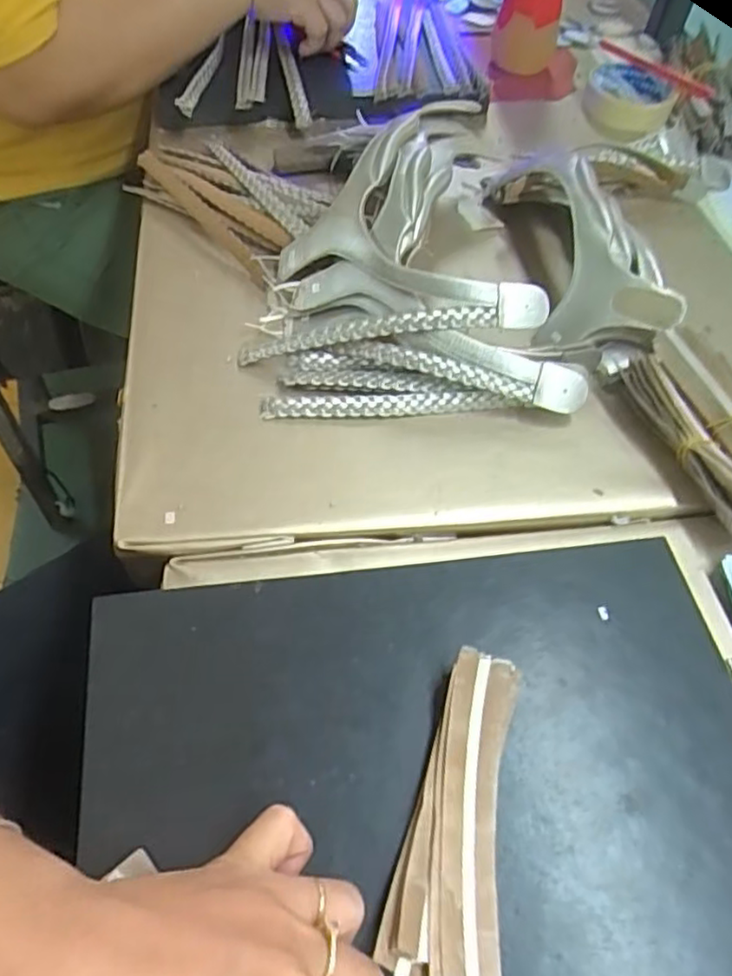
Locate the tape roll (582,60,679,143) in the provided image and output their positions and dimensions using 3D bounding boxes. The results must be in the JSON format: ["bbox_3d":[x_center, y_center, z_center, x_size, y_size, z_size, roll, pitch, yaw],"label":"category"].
[{"bbox_3d":[0.258,-0.383,0.669,0.084,0.031,0.085,2,56,-3],"label":"tape roll"}]

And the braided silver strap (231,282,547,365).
[{"bbox_3d":[0.016,-0.102,0.433,0.198,0.026,0.018,-8,56,7],"label":"braided silver strap"}]

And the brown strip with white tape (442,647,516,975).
[{"bbox_3d":[0.045,0.131,0.279,0.027,0.021,0.120,10,56,2],"label":"brown strip with white tape"}]

